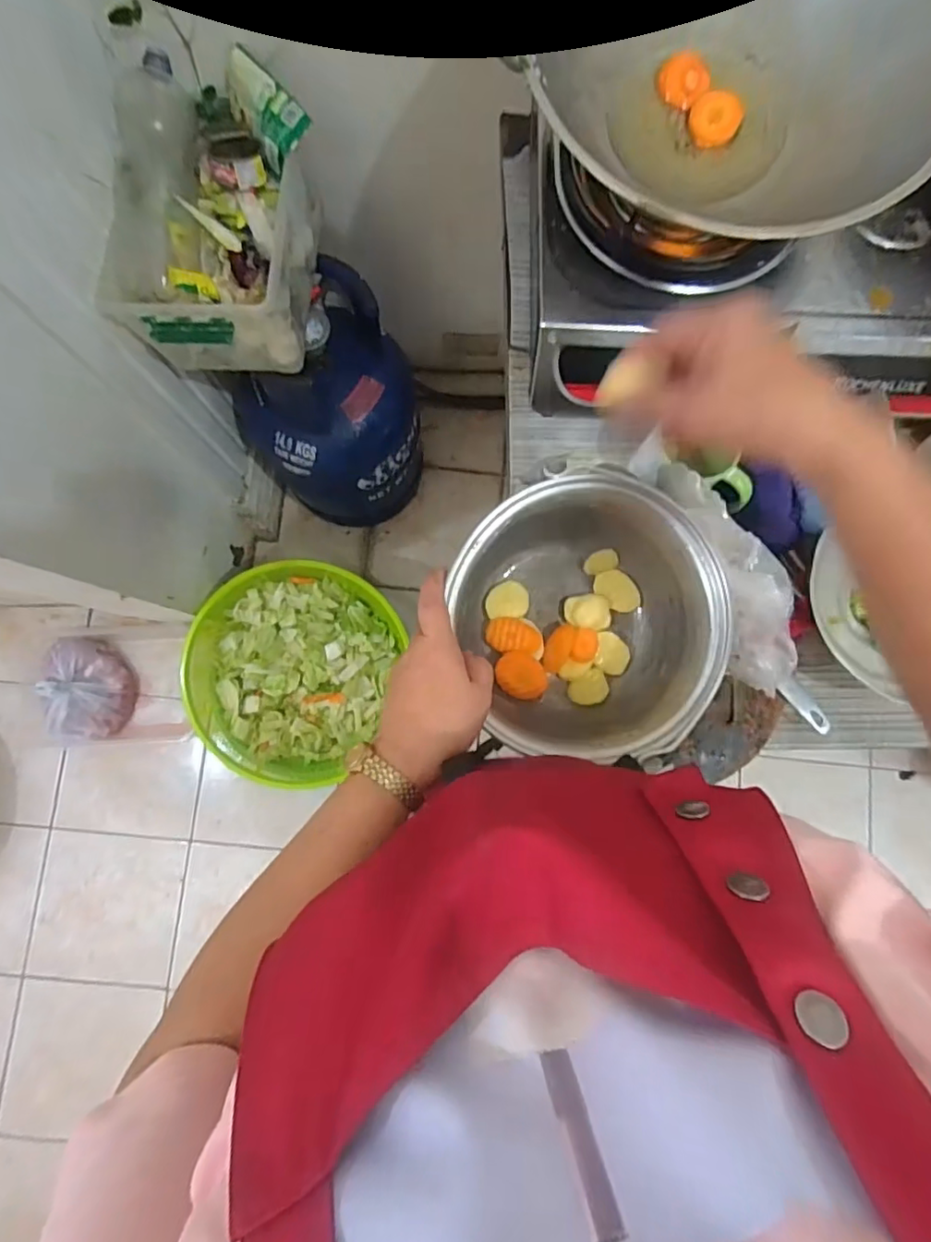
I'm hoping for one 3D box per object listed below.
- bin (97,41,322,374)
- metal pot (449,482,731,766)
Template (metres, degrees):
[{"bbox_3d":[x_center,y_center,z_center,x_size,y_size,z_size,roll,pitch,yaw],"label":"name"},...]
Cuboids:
[{"bbox_3d":[-0.315,-0.492,0.752,0.211,0.184,0.318,7,83,-1],"label":"bin"},{"bbox_3d":[0.095,0.001,0.505,0.206,0.134,0.211,0,83,-2],"label":"metal pot"}]

